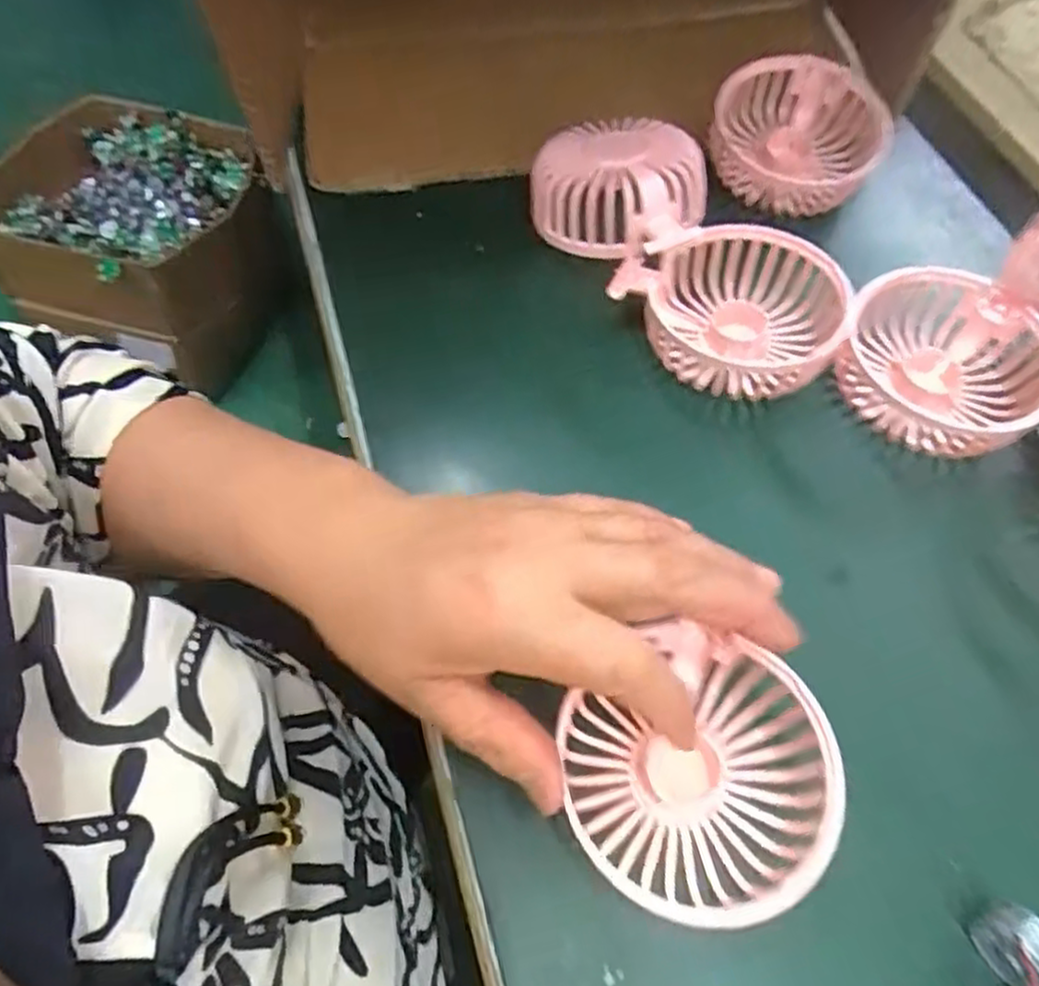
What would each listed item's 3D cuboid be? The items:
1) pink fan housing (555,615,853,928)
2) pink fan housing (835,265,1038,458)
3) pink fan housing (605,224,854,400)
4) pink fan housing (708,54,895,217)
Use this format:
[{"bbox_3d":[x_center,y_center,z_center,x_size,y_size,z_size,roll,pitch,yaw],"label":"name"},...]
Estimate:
[{"bbox_3d":[0.058,0.094,0.245,0.090,0.035,0.083,1,61,-2],"label":"pink fan housing"},{"bbox_3d":[0.194,-0.063,0.331,0.086,0.033,0.086,1,61,-2],"label":"pink fan housing"},{"bbox_3d":[0.104,-0.087,0.345,0.092,0.030,0.088,-14,63,-10],"label":"pink fan housing"},{"bbox_3d":[0.160,-0.200,0.406,0.086,0.040,0.084,1,61,-2],"label":"pink fan housing"}]

